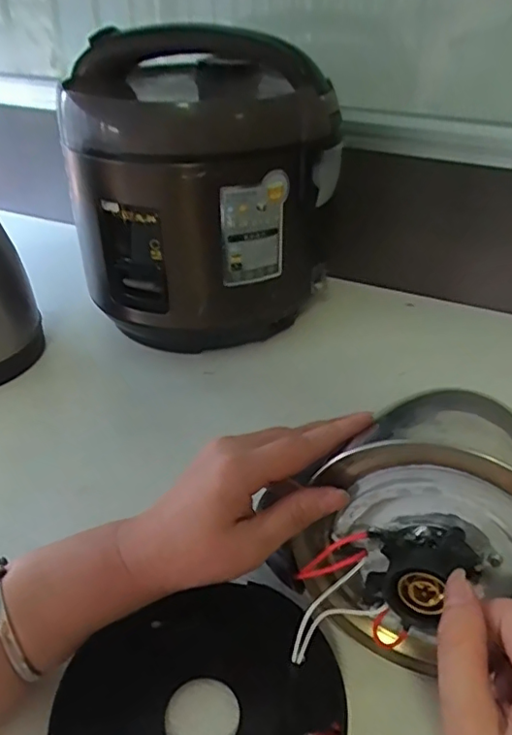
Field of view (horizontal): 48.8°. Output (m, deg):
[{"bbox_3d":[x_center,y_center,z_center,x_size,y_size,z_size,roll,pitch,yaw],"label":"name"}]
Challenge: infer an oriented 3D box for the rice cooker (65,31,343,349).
[{"bbox_3d":[-0.062,-0.179,0.574,0.230,0.256,0.216,-14,37,-19],"label":"rice cooker"}]

